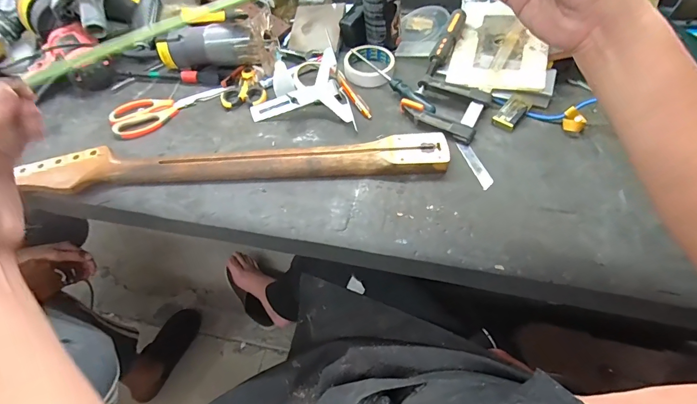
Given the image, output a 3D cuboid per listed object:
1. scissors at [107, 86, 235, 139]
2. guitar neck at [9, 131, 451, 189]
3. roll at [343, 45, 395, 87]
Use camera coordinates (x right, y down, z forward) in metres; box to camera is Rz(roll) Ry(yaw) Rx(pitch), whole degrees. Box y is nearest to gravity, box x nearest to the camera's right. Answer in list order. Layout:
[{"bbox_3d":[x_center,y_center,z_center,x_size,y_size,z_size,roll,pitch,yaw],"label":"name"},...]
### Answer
[{"bbox_3d":[-0.297,-0.166,0.639,0.197,0.012,0.080,-27,56,-18],"label":"scissors"},{"bbox_3d":[-0.157,-0.063,0.542,0.582,0.024,0.078,-3,52,-1],"label":"guitar neck"},{"bbox_3d":[0.036,-0.240,0.674,0.086,0.032,0.097,6,52,6],"label":"roll"}]

